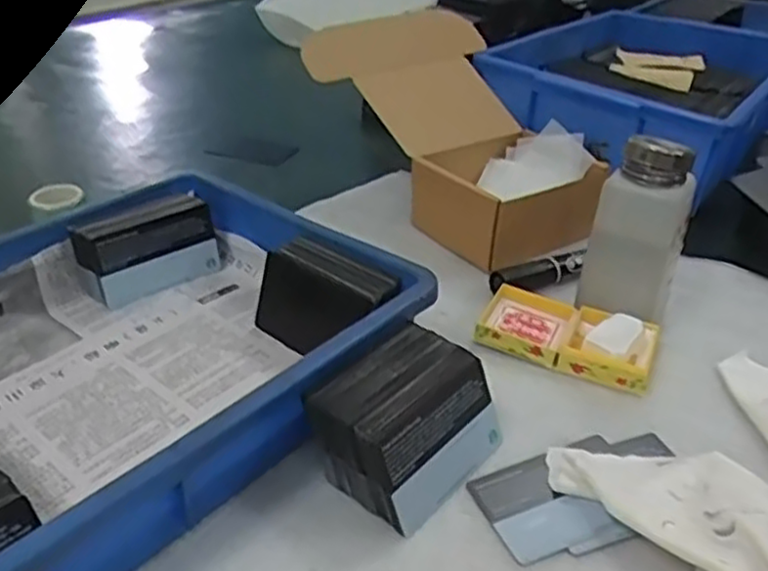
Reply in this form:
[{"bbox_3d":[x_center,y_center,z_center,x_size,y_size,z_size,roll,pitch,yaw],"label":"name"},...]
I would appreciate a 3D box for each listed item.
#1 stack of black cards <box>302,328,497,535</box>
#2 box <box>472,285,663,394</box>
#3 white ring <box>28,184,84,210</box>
[{"bbox_3d":[0.013,0.069,0.369,0.066,0.052,0.089,26,40,32],"label":"stack of black cards"},{"bbox_3d":[0.118,0.029,0.463,0.109,0.022,0.057,16,36,21],"label":"box"},{"bbox_3d":[-0.233,-0.064,0.511,0.034,0.007,0.034,-5,34,-9],"label":"white ring"}]

